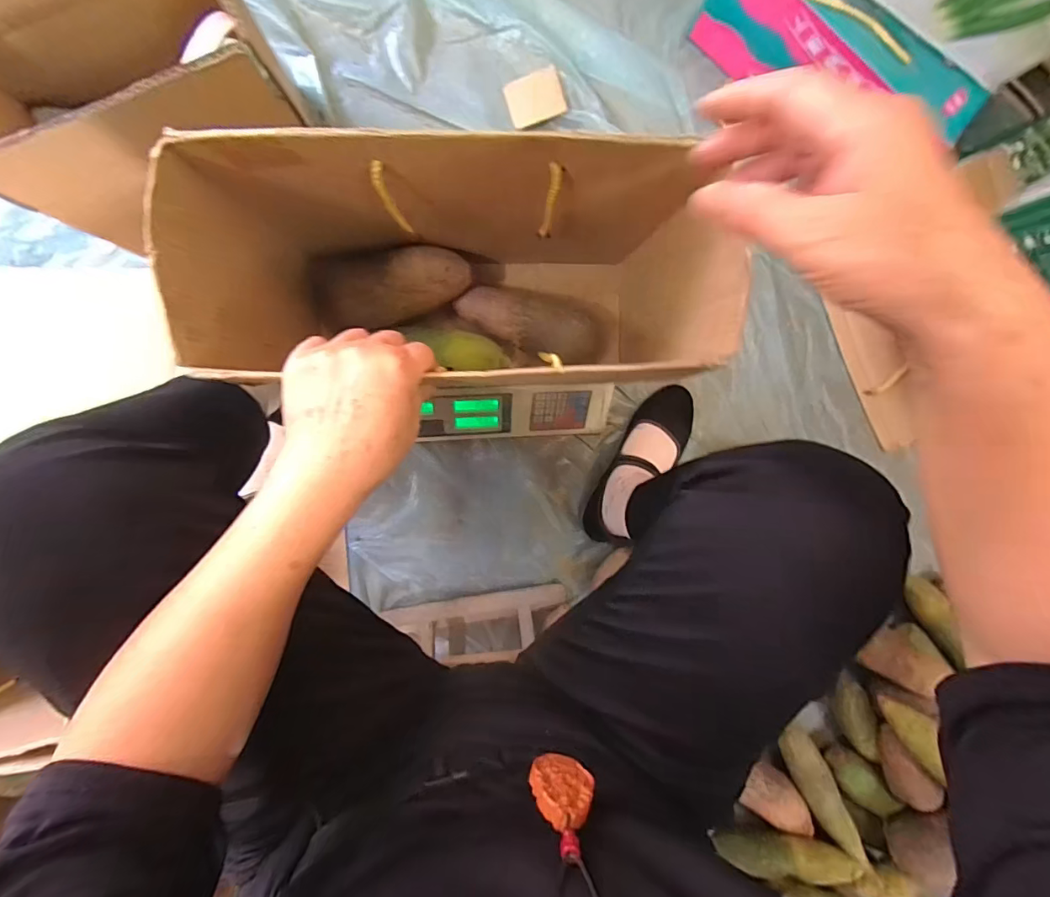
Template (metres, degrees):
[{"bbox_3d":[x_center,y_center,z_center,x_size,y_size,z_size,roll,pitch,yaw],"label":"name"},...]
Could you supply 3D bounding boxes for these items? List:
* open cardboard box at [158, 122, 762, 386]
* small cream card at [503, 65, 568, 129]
[{"bbox_3d":[-0.056,-0.137,0.435,0.345,0.281,0.144,-3,95,-4],"label":"open cardboard box"},{"bbox_3d":[0.014,-0.464,0.637,0.074,0.006,0.064,-15,93,10],"label":"small cream card"}]

